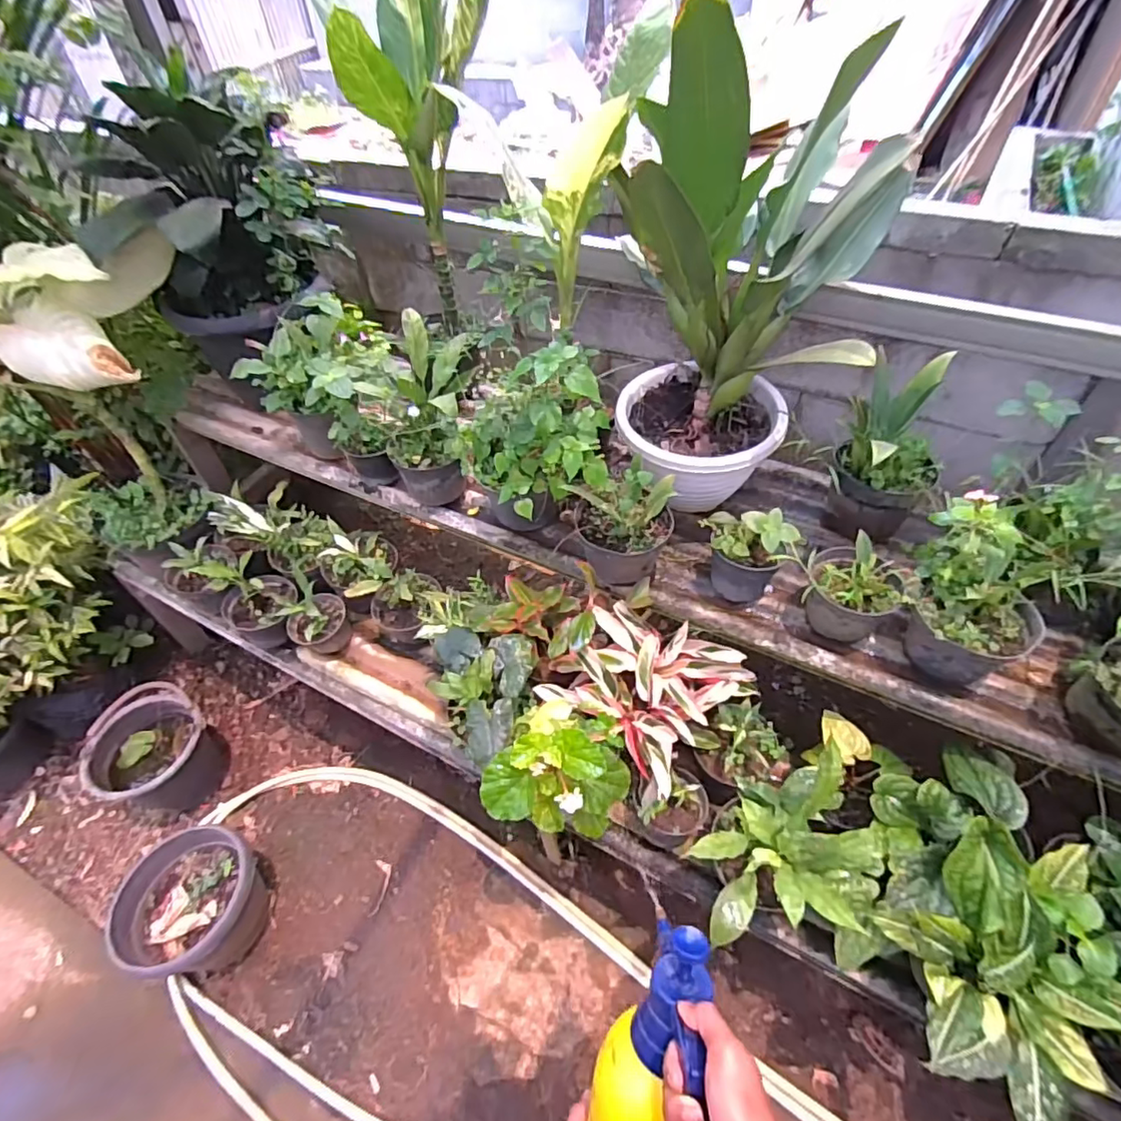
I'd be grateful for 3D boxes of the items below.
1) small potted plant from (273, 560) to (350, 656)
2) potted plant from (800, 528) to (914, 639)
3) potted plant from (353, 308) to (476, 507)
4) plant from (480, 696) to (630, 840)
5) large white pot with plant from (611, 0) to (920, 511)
[{"bbox_3d":[-0.584,0.121,1.367,0.126,0.187,0.138,20,53,19],"label":"small potted plant"},{"bbox_3d":[0.510,0.050,1.021,0.159,0.145,0.179,18,52,18],"label":"potted plant"},{"bbox_3d":[-0.278,-0.311,1.221,0.214,0.310,0.216,-2,49,2],"label":"potted plant"},{"bbox_3d":[-0.002,0.338,0.938,0.203,0.221,0.221,23,54,22],"label":"plant"},{"bbox_3d":[0.345,-0.486,1.034,0.402,0.686,0.574,15,52,16],"label":"large white pot with plant"}]

